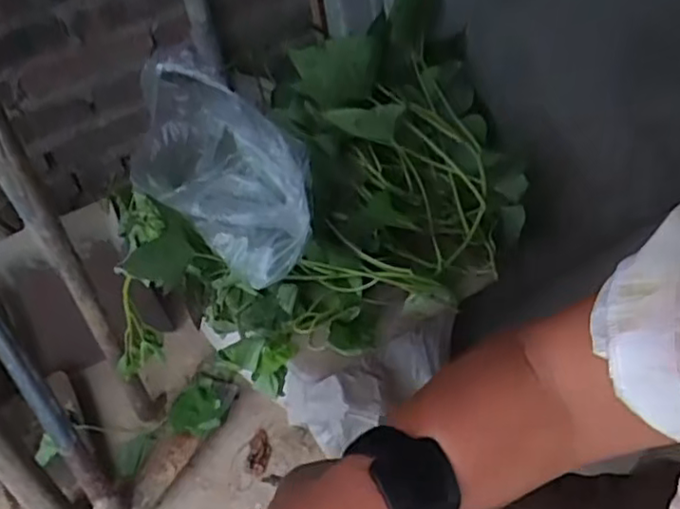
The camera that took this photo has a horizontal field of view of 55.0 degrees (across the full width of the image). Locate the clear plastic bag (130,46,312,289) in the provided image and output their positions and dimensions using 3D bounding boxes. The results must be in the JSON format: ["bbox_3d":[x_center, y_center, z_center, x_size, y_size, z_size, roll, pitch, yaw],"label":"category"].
[{"bbox_3d":[-0.138,-0.114,0.769,0.167,0.161,0.285,-33,52,-21],"label":"clear plastic bag"}]

